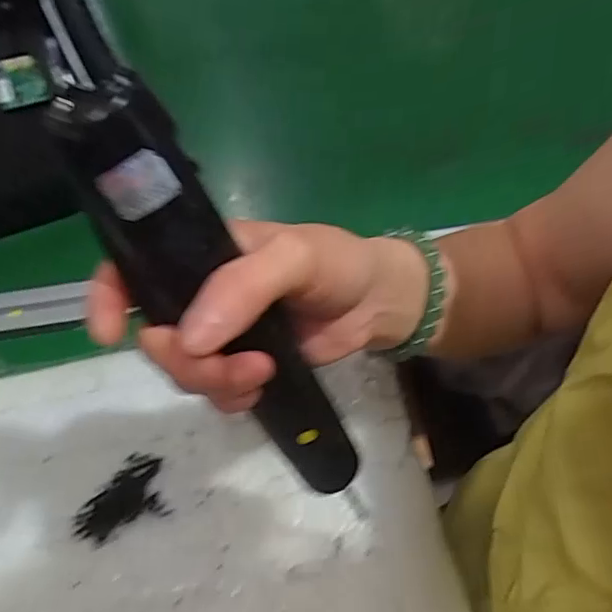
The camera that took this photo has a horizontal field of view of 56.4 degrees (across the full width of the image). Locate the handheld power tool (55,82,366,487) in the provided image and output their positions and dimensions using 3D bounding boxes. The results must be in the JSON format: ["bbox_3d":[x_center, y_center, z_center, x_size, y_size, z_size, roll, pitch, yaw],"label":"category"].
[{"bbox_3d":[-0.029,0.006,0.227,0.034,0.194,0.033,-3,43,35],"label":"handheld power tool"}]

